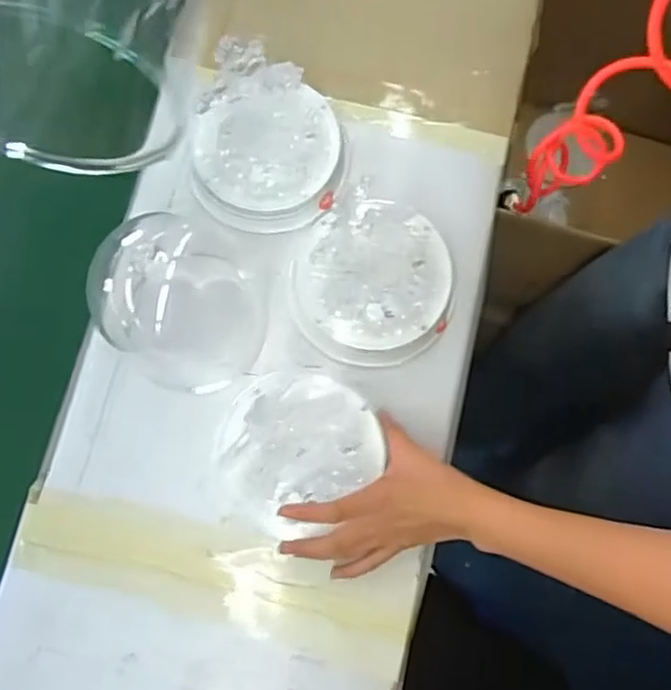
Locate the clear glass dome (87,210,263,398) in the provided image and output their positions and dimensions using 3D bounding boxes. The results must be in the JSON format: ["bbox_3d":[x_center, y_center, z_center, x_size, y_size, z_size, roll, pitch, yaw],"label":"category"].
[{"bbox_3d":[-0.121,-0.039,0.545,0.131,0.119,0.122,0,77,-1],"label":"clear glass dome"}]

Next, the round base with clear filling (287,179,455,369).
[{"bbox_3d":[0.034,-0.055,0.586,0.141,0.056,0.140,0,77,-1],"label":"round base with clear filling"}]

